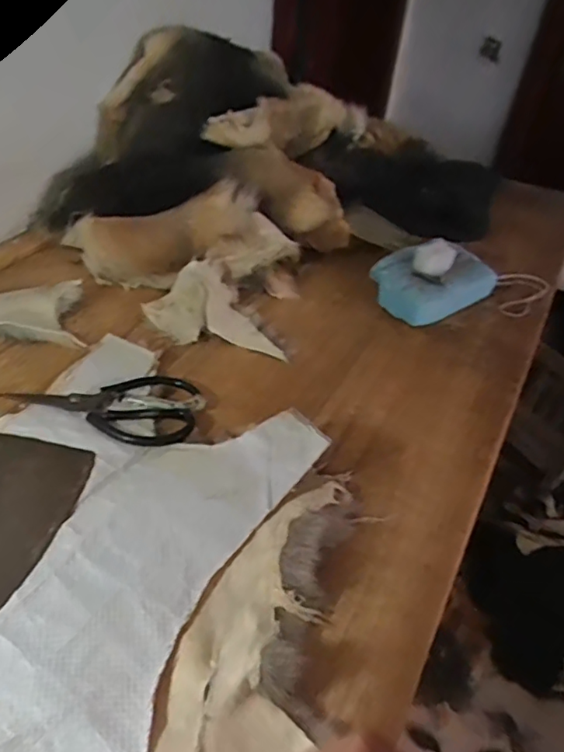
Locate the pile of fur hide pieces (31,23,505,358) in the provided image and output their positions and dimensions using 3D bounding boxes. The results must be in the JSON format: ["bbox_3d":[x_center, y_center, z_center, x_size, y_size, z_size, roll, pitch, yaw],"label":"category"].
[{"bbox_3d":[-0.053,-0.326,0.890,0.550,0.247,0.536,-30,51,-32],"label":"pile of fur hide pieces"}]

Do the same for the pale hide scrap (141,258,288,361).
[{"bbox_3d":[-0.098,-0.081,0.744,0.132,0.046,0.198,-17,45,-22],"label":"pale hide scrap"}]

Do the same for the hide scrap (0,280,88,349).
[{"bbox_3d":[-0.341,-0.068,0.711,0.178,0.035,0.094,-8,43,-13],"label":"hide scrap"}]

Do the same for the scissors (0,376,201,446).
[{"bbox_3d":[-0.198,0.029,0.626,0.207,0.009,0.096,8,42,5],"label":"scissors"}]

